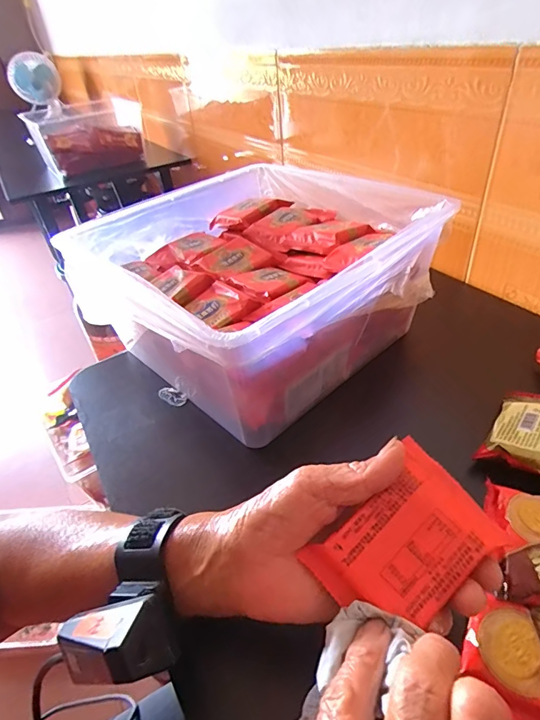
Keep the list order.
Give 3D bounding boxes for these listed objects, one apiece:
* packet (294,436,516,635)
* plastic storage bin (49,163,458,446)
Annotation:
[{"bbox_3d":[0.069,0.096,0.223,0.087,0.019,0.061,-39,62,-4],"label":"packet"},{"bbox_3d":[-0.020,-0.096,0.470,0.297,0.146,0.318,-33,46,-28],"label":"plastic storage bin"}]

